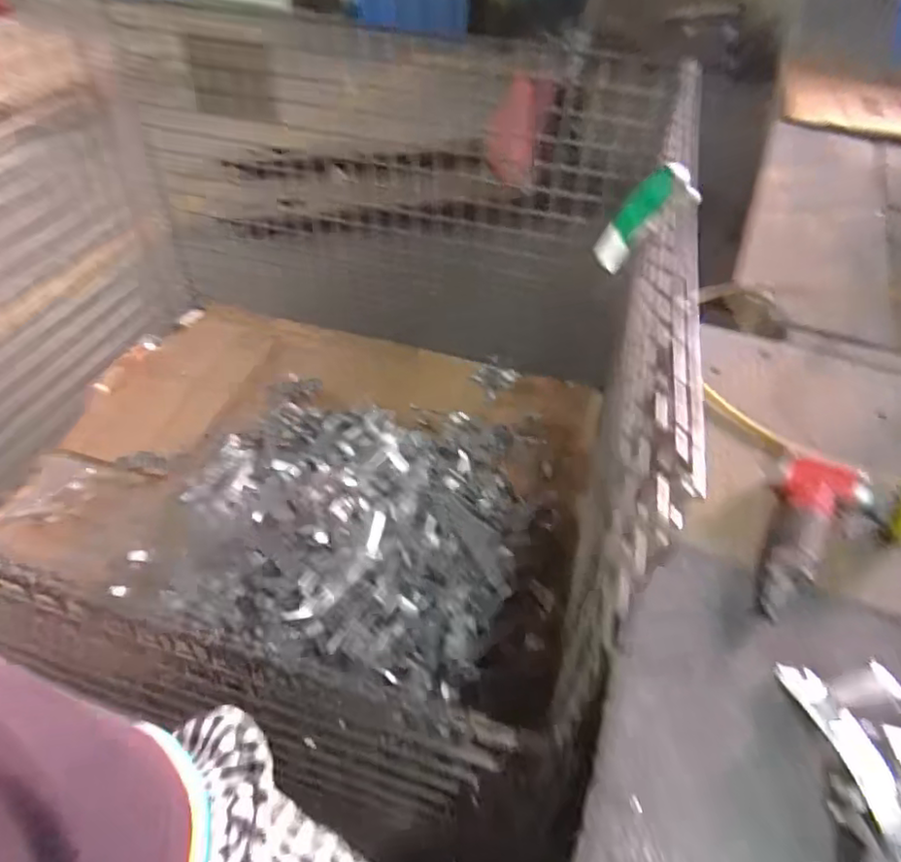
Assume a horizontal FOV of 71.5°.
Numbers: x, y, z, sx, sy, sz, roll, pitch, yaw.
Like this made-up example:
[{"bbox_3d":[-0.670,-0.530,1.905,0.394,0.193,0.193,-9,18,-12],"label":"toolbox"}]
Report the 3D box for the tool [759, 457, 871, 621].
[{"bbox_3d":[0.304,0.091,0.553,0.071,0.044,0.171,31,52,25],"label":"tool"}]

